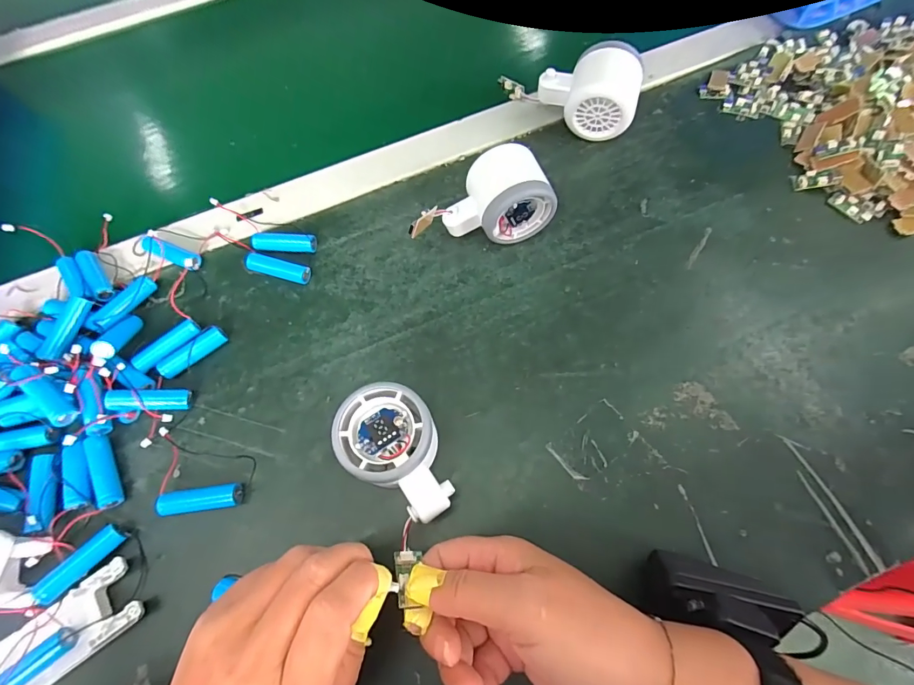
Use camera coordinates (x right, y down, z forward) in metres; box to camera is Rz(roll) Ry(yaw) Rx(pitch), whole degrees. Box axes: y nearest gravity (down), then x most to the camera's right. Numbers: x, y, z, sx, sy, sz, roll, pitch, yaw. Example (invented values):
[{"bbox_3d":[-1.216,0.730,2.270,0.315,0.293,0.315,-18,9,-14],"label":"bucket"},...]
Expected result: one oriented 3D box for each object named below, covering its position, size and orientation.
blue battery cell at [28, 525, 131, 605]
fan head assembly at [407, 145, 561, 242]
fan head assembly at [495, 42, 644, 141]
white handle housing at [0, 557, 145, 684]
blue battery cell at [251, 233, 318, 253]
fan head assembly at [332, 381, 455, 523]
[{"bbox_3d":[-0.235,0.138,0.270,0.013,0.012,0.050,40,74,17],"label":"blue battery cell"},{"bbox_3d":[0.019,-0.109,0.343,0.103,0.053,0.057,-19,67,-5],"label":"fan head assembly"},{"bbox_3d":[0.097,-0.224,0.384,0.123,0.063,0.055,11,68,7],"label":"fan head assembly"},{"bbox_3d":[-0.245,0.181,0.258,0.108,0.012,0.040,-34,70,-11],"label":"white handle housing"},{"bbox_3d":[-0.144,-0.082,0.360,0.050,0.013,0.015,1,67,3],"label":"blue battery cell"},{"bbox_3d":[-0.036,0.070,0.273,0.061,0.049,0.084,-41,72,-13],"label":"fan head assembly"}]

